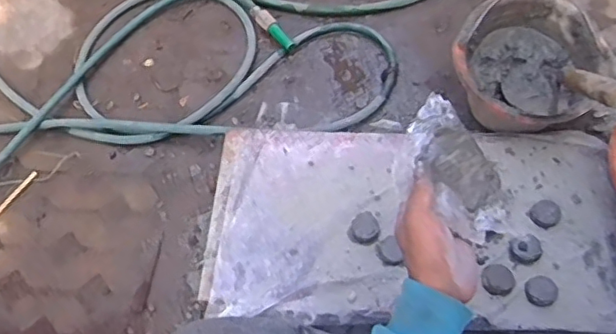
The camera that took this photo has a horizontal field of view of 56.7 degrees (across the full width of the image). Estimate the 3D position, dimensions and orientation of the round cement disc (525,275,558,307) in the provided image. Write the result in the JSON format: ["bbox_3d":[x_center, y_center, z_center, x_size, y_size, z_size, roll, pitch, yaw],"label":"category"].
[{"bbox_3d":[0.349,0.184,0.855,0.044,0.015,0.045,-2,61,3],"label":"round cement disc"}]

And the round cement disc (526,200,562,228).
[{"bbox_3d":[0.378,0.075,0.912,0.038,0.030,0.045,-41,66,-17],"label":"round cement disc"}]

